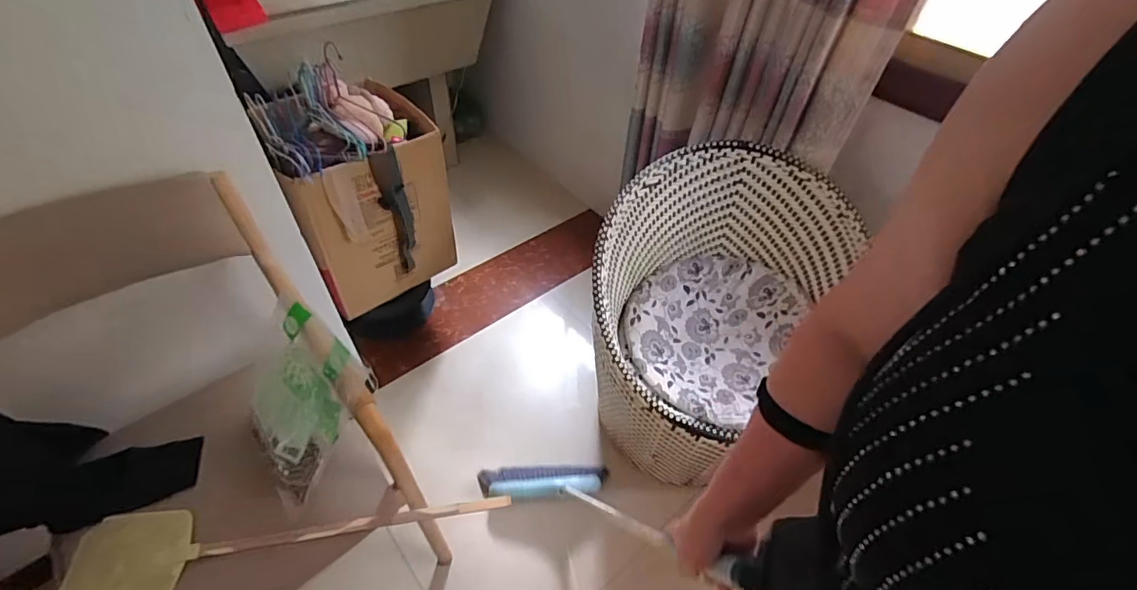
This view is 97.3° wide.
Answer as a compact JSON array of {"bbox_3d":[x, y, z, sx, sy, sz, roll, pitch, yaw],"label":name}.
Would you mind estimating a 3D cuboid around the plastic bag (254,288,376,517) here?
[{"bbox_3d":[-0.437,0.167,0.814,0.202,0.217,0.201,-30,56,-27],"label":"plastic bag"}]

